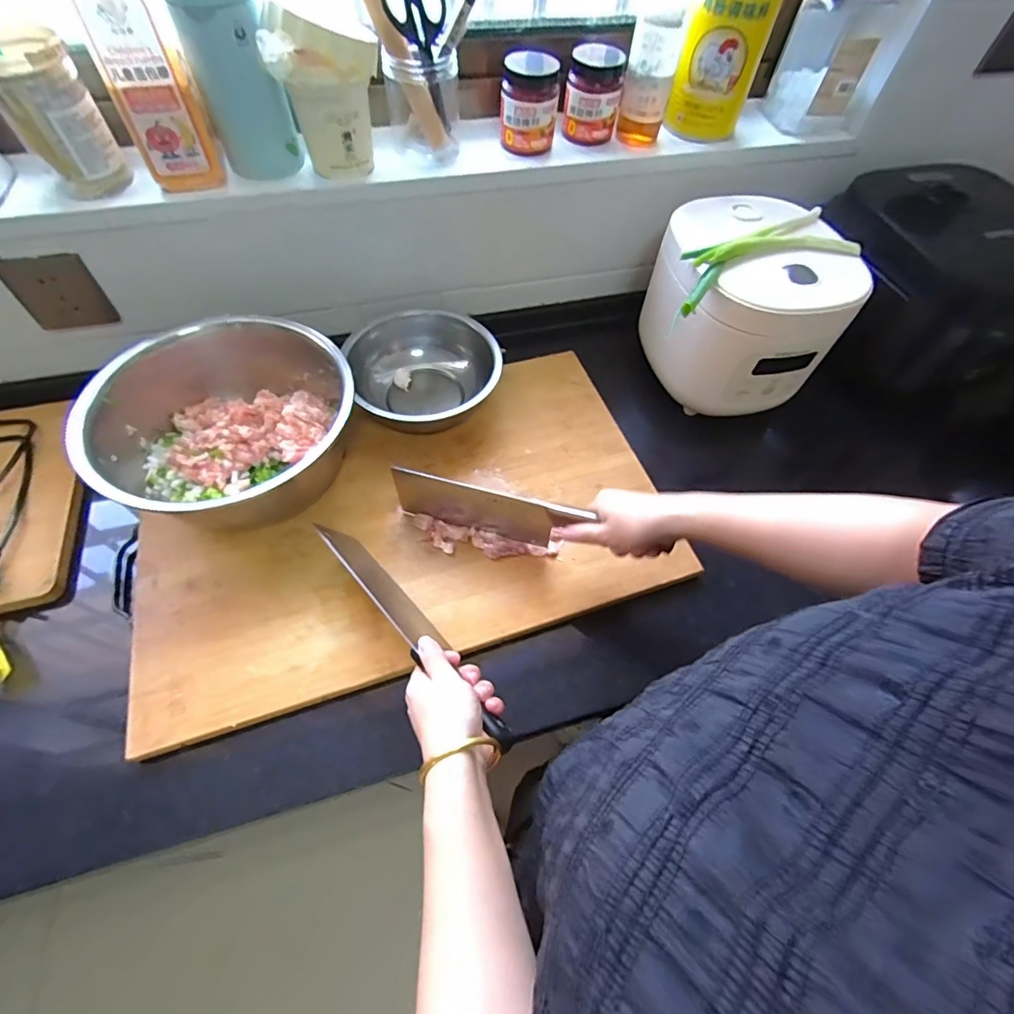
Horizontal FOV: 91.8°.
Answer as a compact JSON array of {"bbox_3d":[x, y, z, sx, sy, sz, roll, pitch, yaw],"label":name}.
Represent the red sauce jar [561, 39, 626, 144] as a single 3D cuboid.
[{"bbox_3d":[0.109,-0.524,0.620,0.069,0.089,0.066,10,58,3],"label":"red sauce jar"}]

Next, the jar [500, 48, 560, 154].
[{"bbox_3d":[0.026,-0.495,0.603,0.067,0.091,0.061,2,58,-2],"label":"jar"}]

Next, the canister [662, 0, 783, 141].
[{"bbox_3d":[0.266,-0.573,0.588,0.094,0.200,0.097,19,59,9],"label":"canister"}]

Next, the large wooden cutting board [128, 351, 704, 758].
[{"bbox_3d":[-0.118,0.009,0.596,0.591,0.030,0.372,-16,60,-13],"label":"large wooden cutting board"}]

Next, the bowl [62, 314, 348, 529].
[{"bbox_3d":[-0.312,-0.091,0.563,0.229,0.139,0.266,24,60,12],"label":"bowl"}]

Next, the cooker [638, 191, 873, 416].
[{"bbox_3d":[0.306,-0.268,0.665,0.211,0.180,0.223,1,58,-2],"label":"cooker"}]

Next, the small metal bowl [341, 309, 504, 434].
[{"bbox_3d":[-0.104,-0.172,0.664,0.182,0.073,0.200,1,58,-2],"label":"small metal bowl"}]

